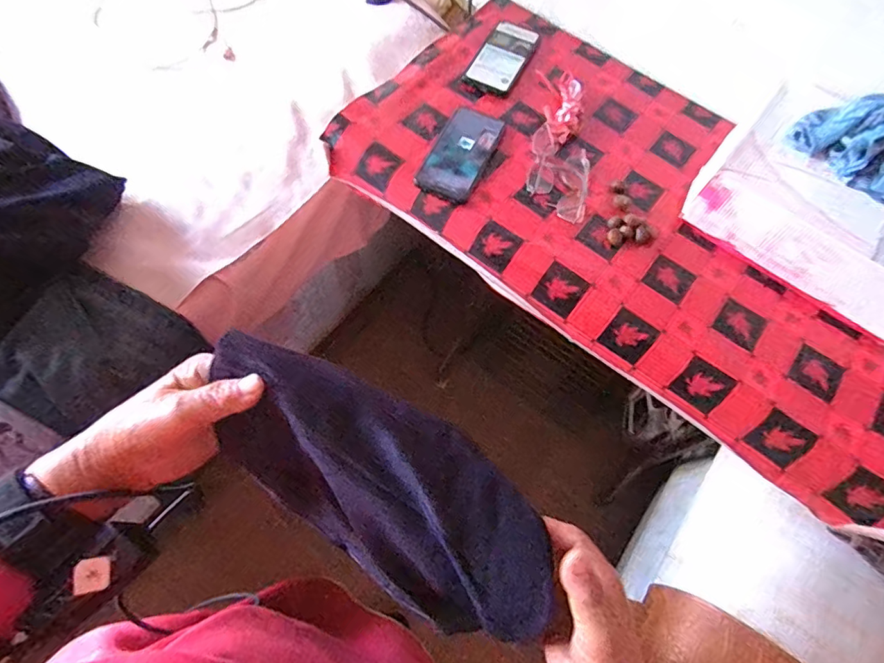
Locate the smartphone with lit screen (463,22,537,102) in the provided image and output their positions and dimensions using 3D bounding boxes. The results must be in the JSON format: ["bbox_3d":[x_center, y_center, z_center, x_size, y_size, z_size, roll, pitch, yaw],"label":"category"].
[{"bbox_3d":[0.096,-0.429,0.769,0.075,0.005,0.156,26,69,5],"label":"smartphone with lit screen"}]

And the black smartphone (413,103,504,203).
[{"bbox_3d":[0.029,-0.250,0.682,0.075,0.008,0.169,25,65,4],"label":"black smartphone"}]

